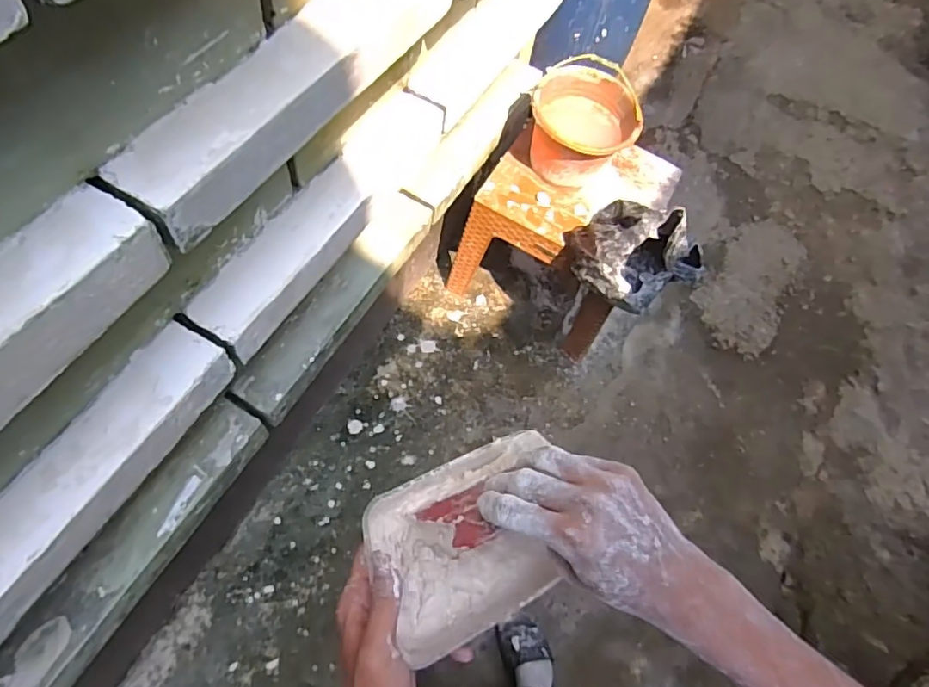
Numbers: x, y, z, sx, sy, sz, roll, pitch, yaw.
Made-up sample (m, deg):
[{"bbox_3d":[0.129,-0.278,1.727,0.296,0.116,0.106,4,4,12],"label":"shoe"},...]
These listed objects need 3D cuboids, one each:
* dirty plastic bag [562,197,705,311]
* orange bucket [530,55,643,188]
[{"bbox_3d":[0.381,-0.239,1.310,0.216,0.183,0.294,-19,66,-16],"label":"dirty plastic bag"},{"bbox_3d":[0.296,-0.533,1.408,0.255,0.218,0.275,3,62,-6],"label":"orange bucket"}]

